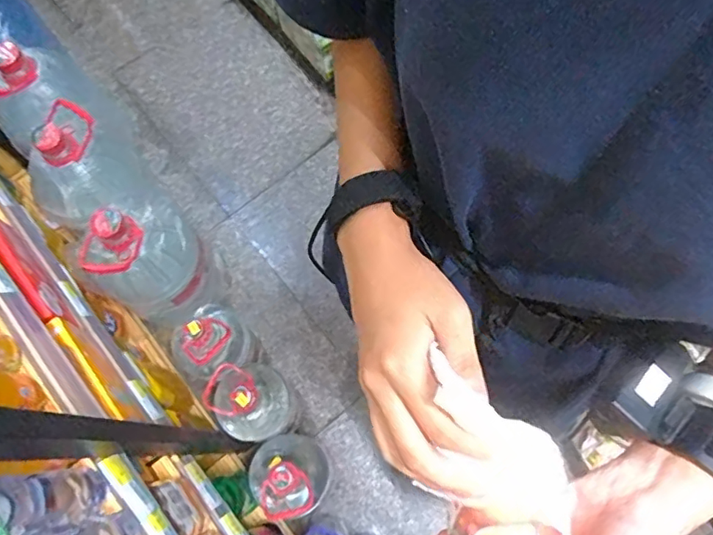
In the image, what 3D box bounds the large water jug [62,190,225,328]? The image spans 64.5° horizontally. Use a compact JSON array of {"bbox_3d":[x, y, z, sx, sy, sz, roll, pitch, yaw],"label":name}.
[{"bbox_3d":[-0.438,-0.012,1.213,0.185,0.375,0.211,31,76,11],"label":"large water jug"}]

